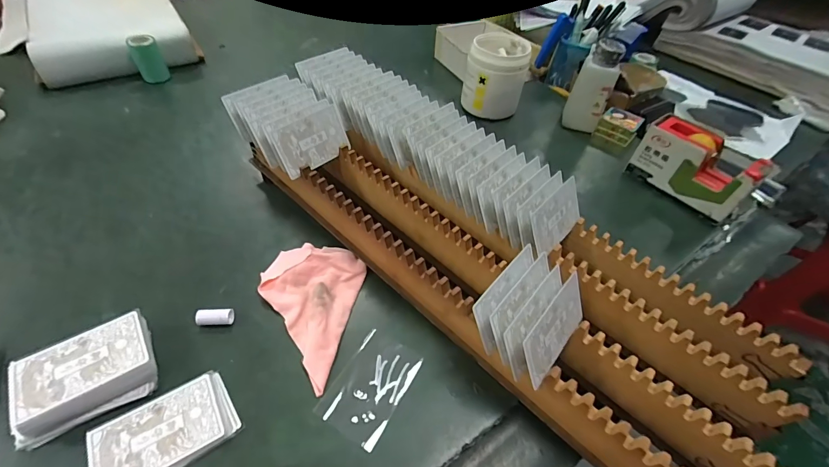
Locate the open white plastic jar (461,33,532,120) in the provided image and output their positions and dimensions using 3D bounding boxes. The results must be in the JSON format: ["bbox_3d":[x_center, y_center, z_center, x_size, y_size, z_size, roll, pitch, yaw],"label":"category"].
[{"bbox_3d":[0.129,-0.252,0.596,0.092,0.109,0.095,3,49,-3],"label":"open white plastic jar"}]

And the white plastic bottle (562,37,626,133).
[{"bbox_3d":[0.271,-0.216,0.567,0.047,0.136,0.049,8,49,1],"label":"white plastic bottle"}]

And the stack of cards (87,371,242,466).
[{"bbox_3d":[-0.191,0.152,0.281,0.094,0.005,0.061,-27,57,-26],"label":"stack of cards"}]

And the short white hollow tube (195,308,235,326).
[{"bbox_3d":[-0.185,0.078,0.343,0.031,0.014,0.015,-4,50,-9],"label":"short white hollow tube"}]

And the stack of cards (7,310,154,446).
[{"bbox_3d":[-0.260,0.111,0.294,0.089,0.024,0.063,-23,55,-23],"label":"stack of cards"}]

